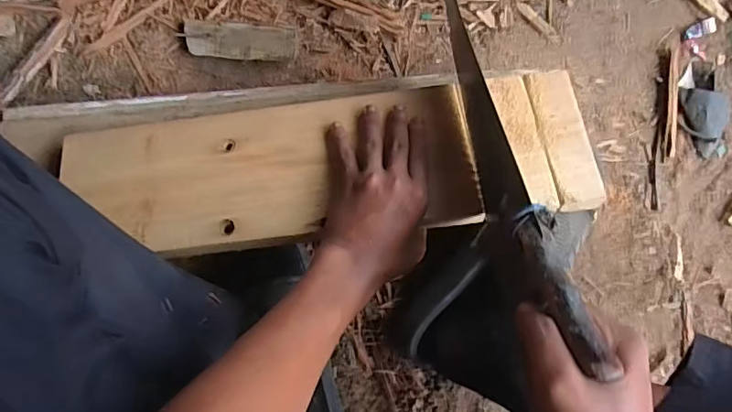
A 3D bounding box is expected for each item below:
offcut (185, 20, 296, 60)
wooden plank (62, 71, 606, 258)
[{"bbox_3d":[-0.136,-0.180,0.570,0.124,0.014,0.039,6,87,3],"label":"offcut"},{"bbox_3d":[-0.042,-0.036,0.458,0.454,0.018,0.133,-7,68,3],"label":"wooden plank"}]

